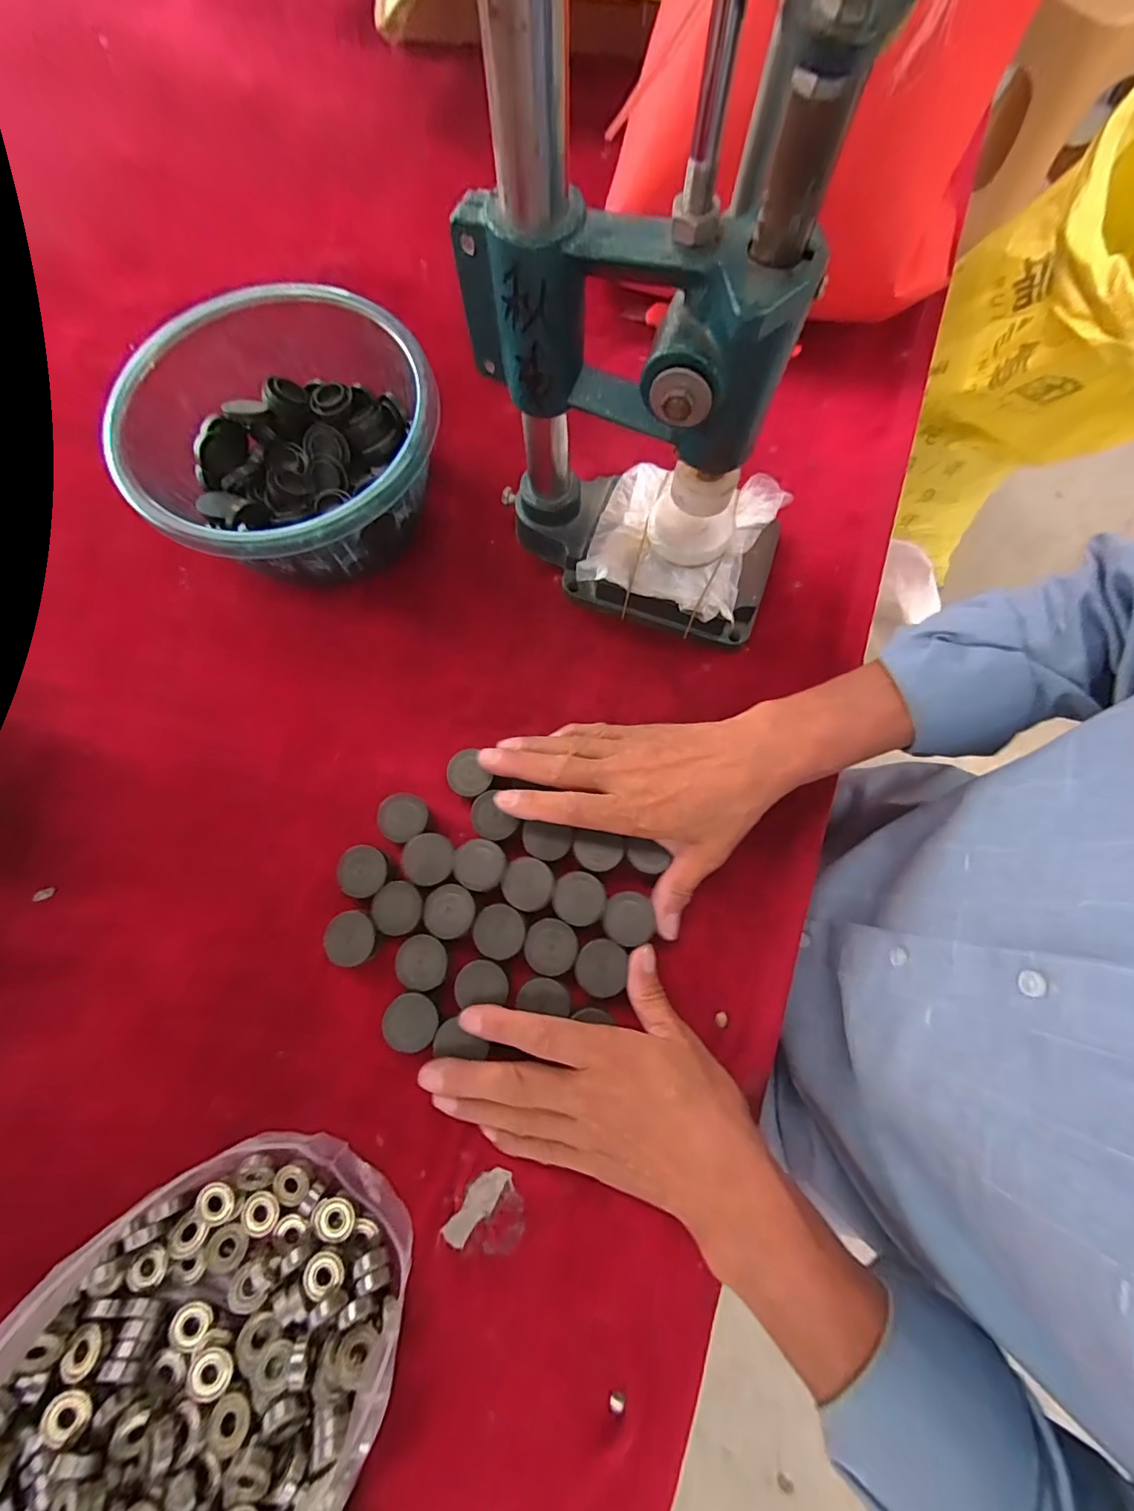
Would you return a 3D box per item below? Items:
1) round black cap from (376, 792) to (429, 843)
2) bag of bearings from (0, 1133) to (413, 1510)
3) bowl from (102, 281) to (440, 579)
[{"bbox_3d":[-0.109,0.042,0.350,0.030,0.018,0.032,0,75,1],"label":"round black cap"},{"bbox_3d":[-0.198,0.327,0.252,0.180,0.091,0.241,43,80,11],"label":"bag of bearings"},{"bbox_3d":[-0.200,-0.224,0.386,0.206,0.092,0.204,0,75,1],"label":"bowl"}]

